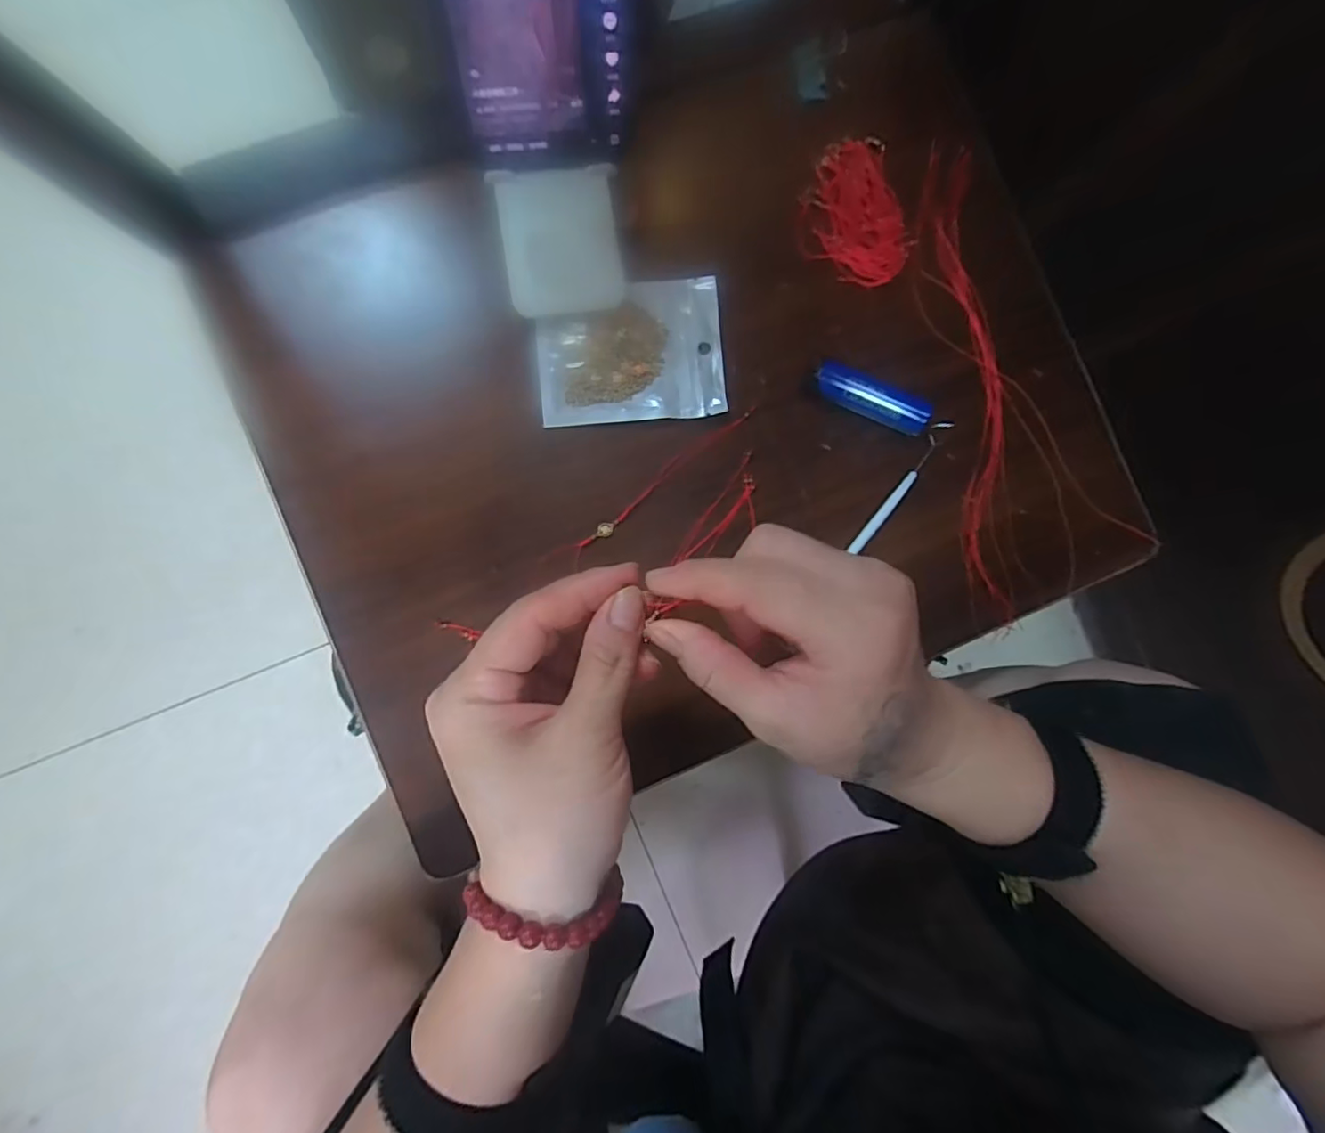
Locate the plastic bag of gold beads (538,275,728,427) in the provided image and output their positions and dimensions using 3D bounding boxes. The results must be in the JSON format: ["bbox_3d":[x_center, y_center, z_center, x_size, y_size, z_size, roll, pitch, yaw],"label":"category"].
[{"bbox_3d":[-0.018,-0.126,0.350,0.107,0.006,0.080,-5,88,-5],"label":"plastic bag of gold beads"}]

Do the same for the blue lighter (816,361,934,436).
[{"bbox_3d":[0.126,-0.101,0.355,0.069,0.014,0.021,26,86,-3],"label":"blue lighter"}]

